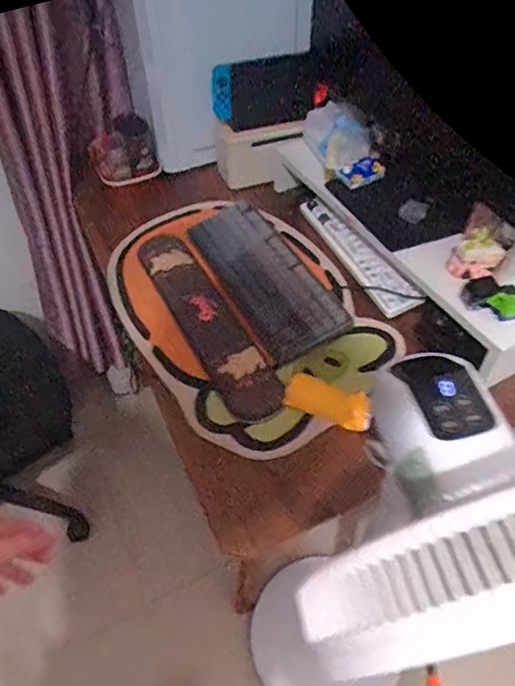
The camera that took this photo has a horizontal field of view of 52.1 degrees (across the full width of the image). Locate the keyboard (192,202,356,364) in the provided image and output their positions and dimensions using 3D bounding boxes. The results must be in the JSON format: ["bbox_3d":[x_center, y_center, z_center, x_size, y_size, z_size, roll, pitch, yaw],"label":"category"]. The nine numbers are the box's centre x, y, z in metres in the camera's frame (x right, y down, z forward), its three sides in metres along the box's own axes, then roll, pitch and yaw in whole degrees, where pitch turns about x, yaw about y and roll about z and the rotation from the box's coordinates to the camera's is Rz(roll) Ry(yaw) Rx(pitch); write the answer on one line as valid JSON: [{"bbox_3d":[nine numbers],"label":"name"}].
[{"bbox_3d":[0.006,-0.122,0.890,0.147,0.026,0.348,-24,54,-14],"label":"keyboard"}]

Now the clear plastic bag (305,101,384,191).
[{"bbox_3d":[0.148,-0.360,0.955,0.077,0.084,0.204,-15,53,-8],"label":"clear plastic bag"}]

